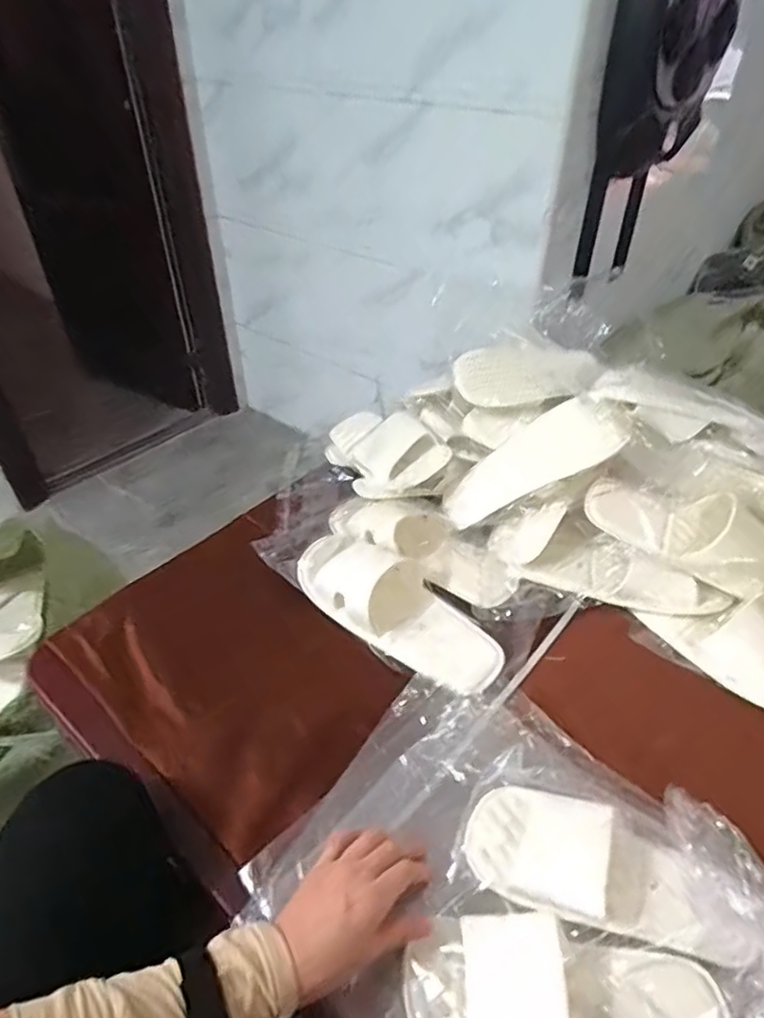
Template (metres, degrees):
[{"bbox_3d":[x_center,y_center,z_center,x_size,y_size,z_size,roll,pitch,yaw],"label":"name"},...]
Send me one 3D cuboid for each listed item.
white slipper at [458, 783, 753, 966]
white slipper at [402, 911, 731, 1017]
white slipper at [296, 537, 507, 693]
[{"bbox_3d":[0.181,0.298,0.496,0.212,0.053,0.088,14,41,19],"label":"white slipper"},{"bbox_3d":[0.127,0.356,0.426,0.236,0.046,0.121,4,39,4],"label":"white slipper"},{"bbox_3d":[0.017,0.104,0.713,0.280,0.071,0.124,29,47,30],"label":"white slipper"}]

